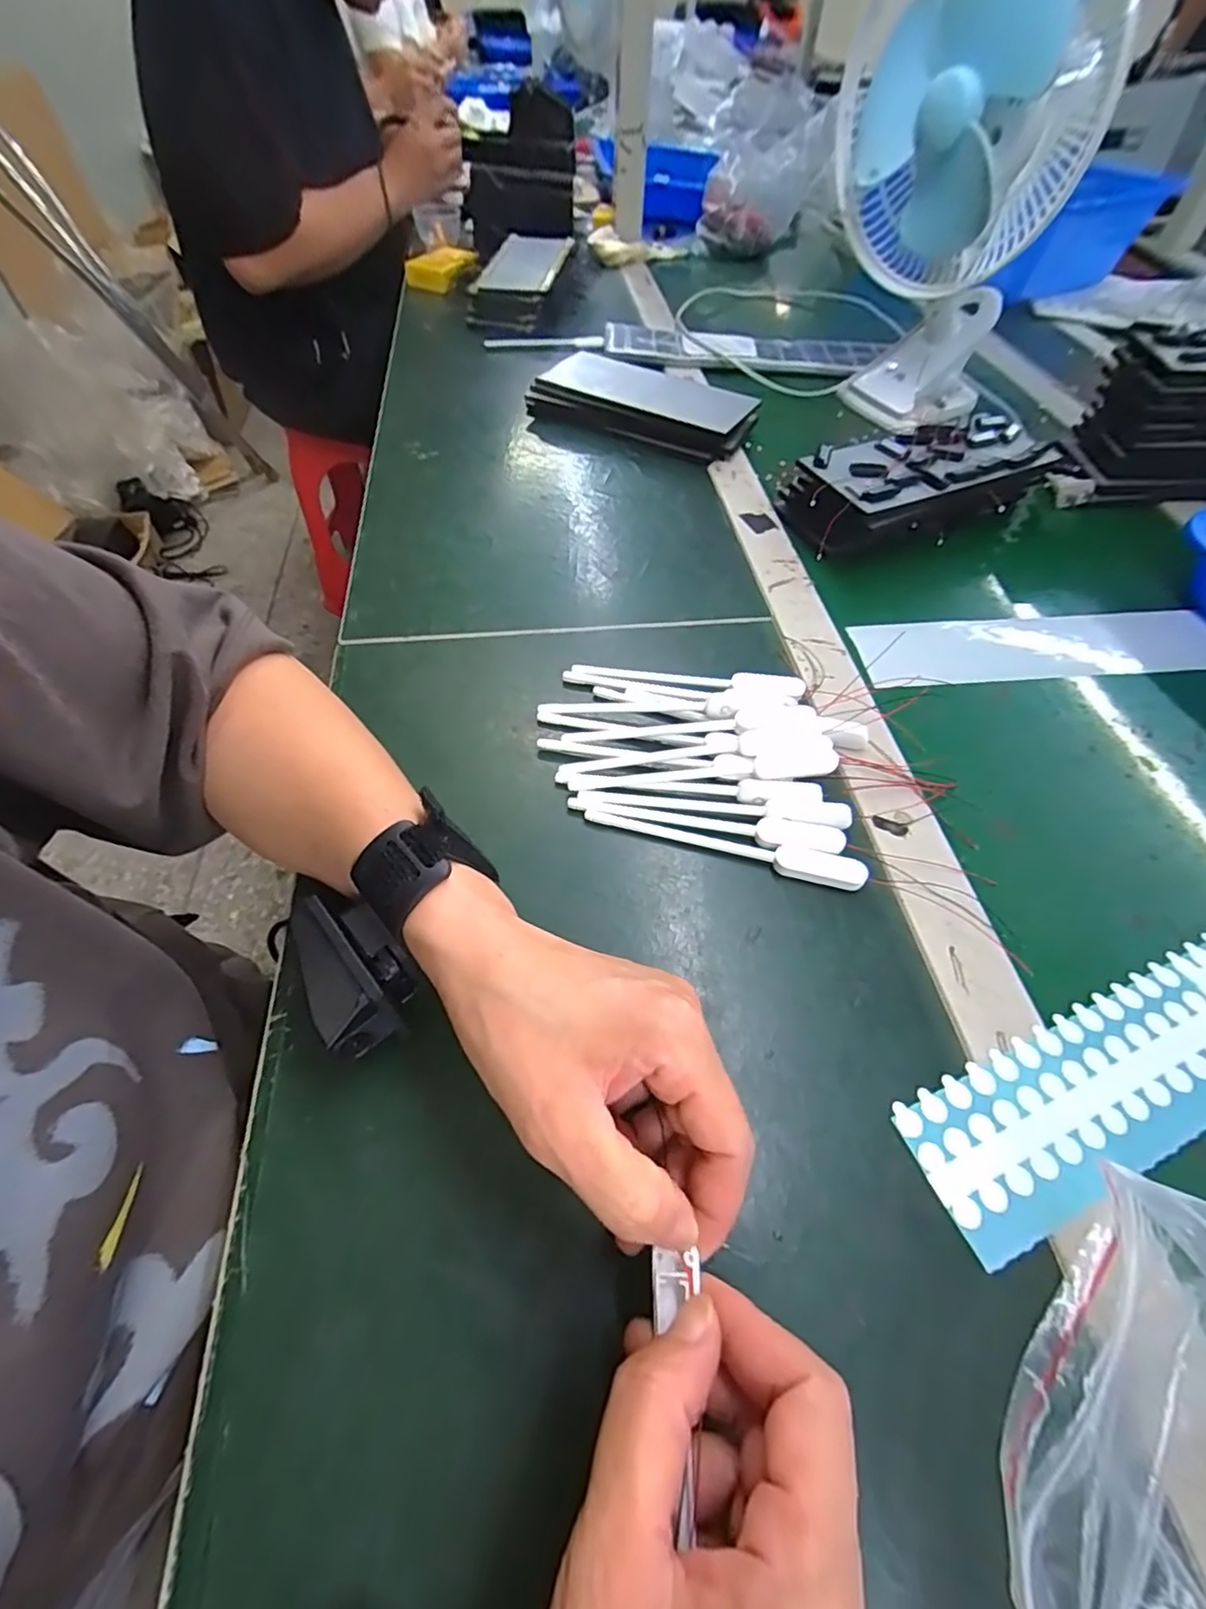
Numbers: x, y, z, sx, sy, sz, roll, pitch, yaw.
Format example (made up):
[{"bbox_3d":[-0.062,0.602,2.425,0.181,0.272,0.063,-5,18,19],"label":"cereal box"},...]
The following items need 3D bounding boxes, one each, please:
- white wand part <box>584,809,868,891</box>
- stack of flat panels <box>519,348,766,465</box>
[{"bbox_3d":[0.062,0.019,0.316,0.143,0.007,0.015,15,56,8],"label":"white wand part"},{"bbox_3d":[0.039,-0.391,0.592,0.209,0.034,0.107,23,57,13],"label":"stack of flat panels"}]

